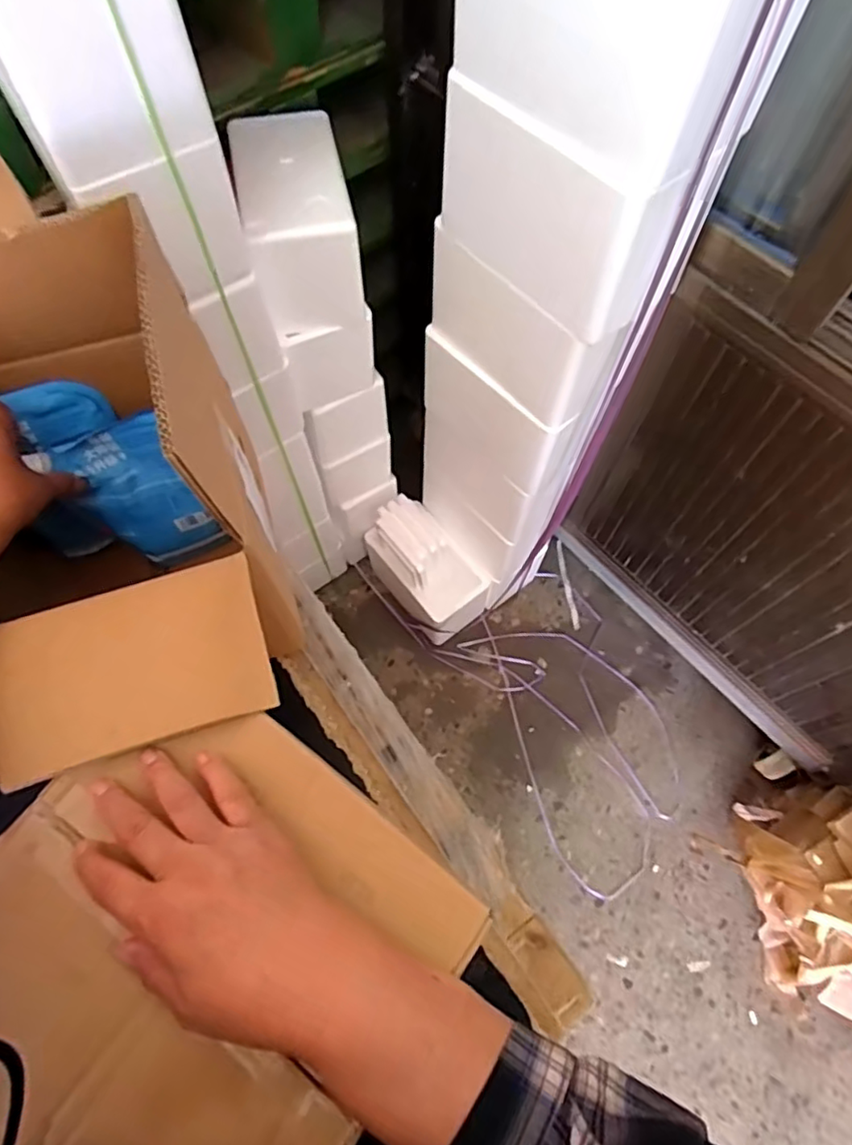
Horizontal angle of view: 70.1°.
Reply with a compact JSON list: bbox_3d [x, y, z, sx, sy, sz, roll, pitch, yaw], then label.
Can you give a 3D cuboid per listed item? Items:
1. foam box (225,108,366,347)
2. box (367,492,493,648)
[{"bbox_3d":[-0.181,-0.498,0.864,0.136,0.155,0.253,-13,66,-6],"label":"foam box"},{"bbox_3d":[0.000,-0.009,1.421,0.157,0.293,0.297,-38,71,-16],"label":"box"}]

